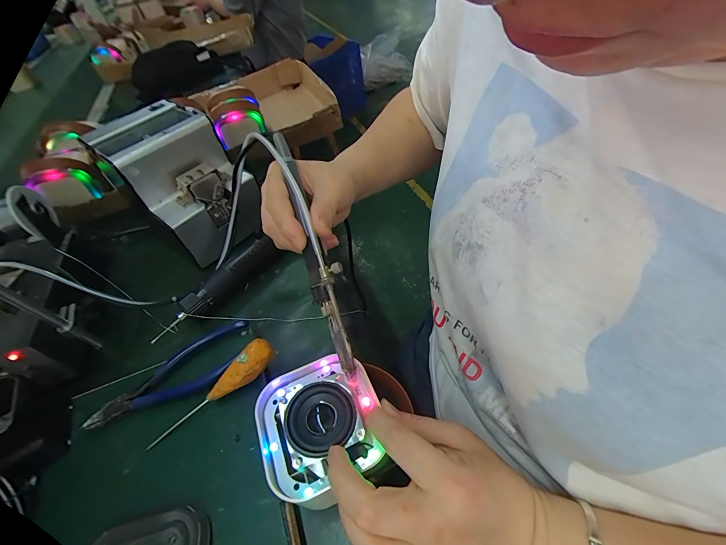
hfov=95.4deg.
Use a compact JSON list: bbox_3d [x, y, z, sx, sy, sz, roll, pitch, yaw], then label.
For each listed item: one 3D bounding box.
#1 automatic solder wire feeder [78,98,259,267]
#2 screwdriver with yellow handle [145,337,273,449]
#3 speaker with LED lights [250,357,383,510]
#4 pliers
[{"bbox_3d":[-0.239,-0.119,0.454,0.181,0.154,0.124,29,58,31],"label":"automatic solder wire feeder"},{"bbox_3d":[-0.130,0.106,0.292,0.121,0.017,0.022,-42,56,-10],"label":"screwdriver with yellow handle"},{"bbox_3d":[-0.032,0.108,0.242,0.087,0.029,0.092,-17,48,-14],"label":"speaker with LED lights"},{"bbox_3d":[-0.176,0.100,0.308,0.154,0.023,0.051,-33,52,-17],"label":"pliers"}]

